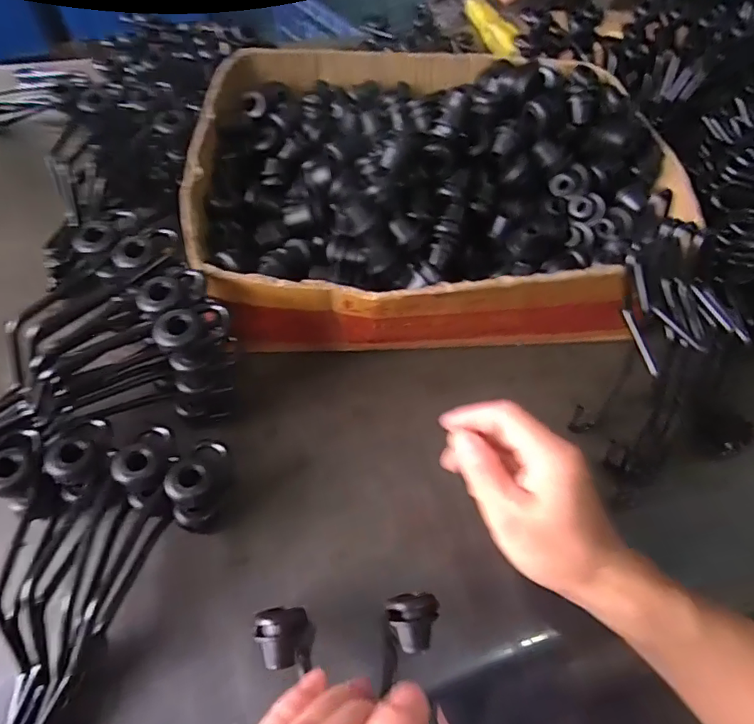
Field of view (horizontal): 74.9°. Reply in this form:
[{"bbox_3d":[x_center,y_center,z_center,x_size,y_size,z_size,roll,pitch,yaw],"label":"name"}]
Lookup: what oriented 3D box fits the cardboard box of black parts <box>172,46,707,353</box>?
[{"bbox_3d":[0.045,-0.177,0.486,0.427,0.141,0.346,-8,57,-8],"label":"cardboard box of black parts"}]

